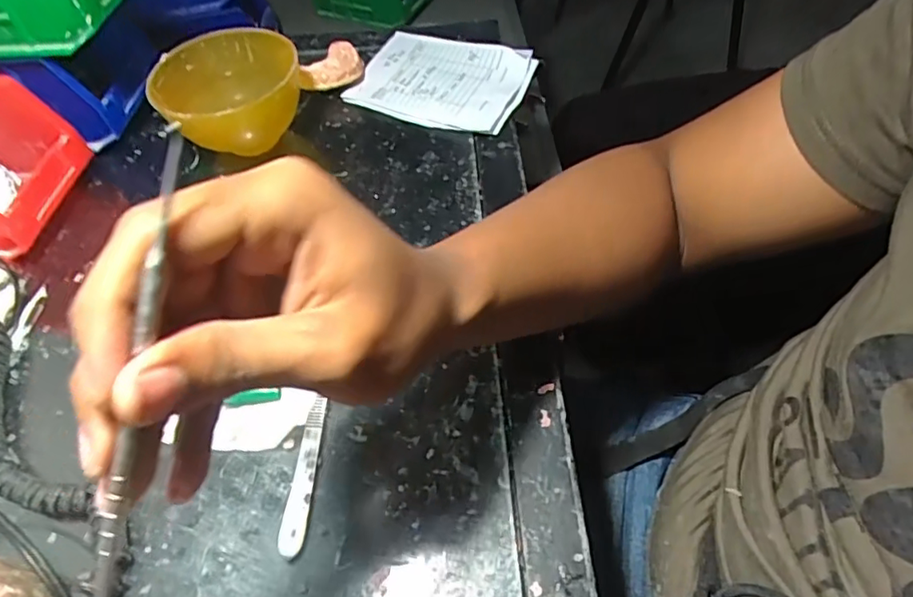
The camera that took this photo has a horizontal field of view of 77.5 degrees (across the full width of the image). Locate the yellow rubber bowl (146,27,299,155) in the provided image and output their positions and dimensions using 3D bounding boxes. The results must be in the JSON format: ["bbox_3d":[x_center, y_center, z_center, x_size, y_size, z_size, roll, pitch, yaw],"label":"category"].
[{"bbox_3d":[-0.178,-0.156,0.459,0.106,0.071,0.100,-1,54,1],"label":"yellow rubber bowl"}]

